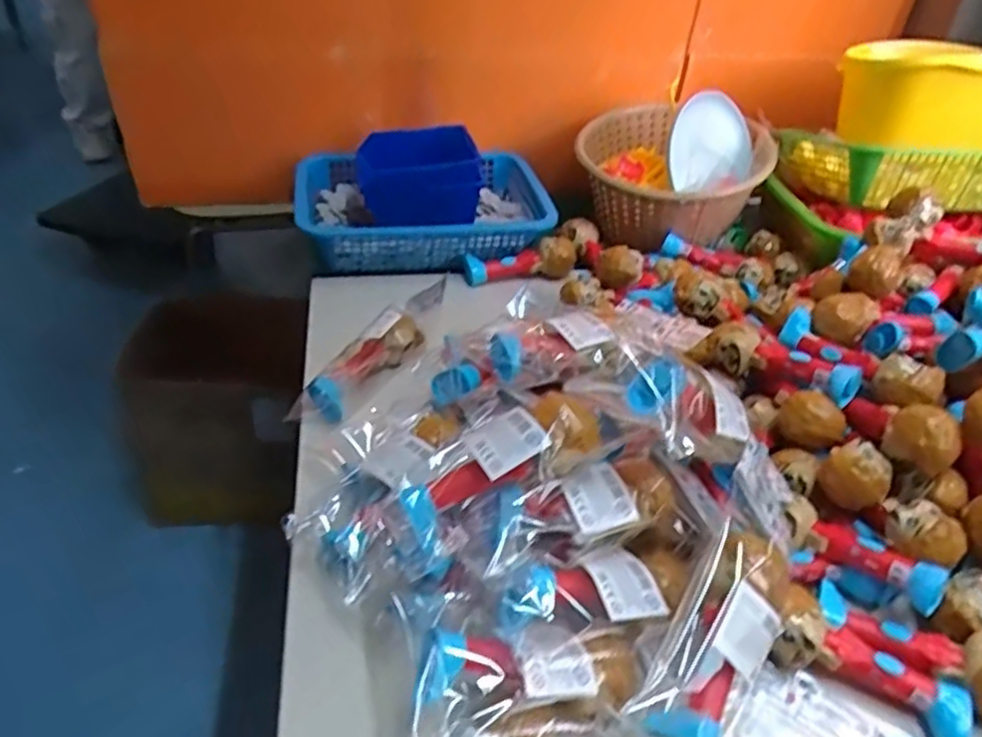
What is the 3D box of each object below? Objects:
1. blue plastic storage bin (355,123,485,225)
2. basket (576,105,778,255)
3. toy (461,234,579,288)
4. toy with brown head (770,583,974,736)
[{"bbox_3d":[-0.085,-0.225,0.814,0.132,0.088,0.130,-5,39,-11],"label":"blue plastic storage bin"},{"bbox_3d":[0.216,-0.233,0.844,0.214,0.103,0.212,-1,39,-6],"label":"basket"},{"bbox_3d":[0.033,-0.121,0.771,0.124,0.041,0.035,-4,39,-10],"label":"toy"},{"bbox_3d":[0.223,0.176,0.406,0.107,0.038,0.033,21,42,21],"label":"toy with brown head"}]

